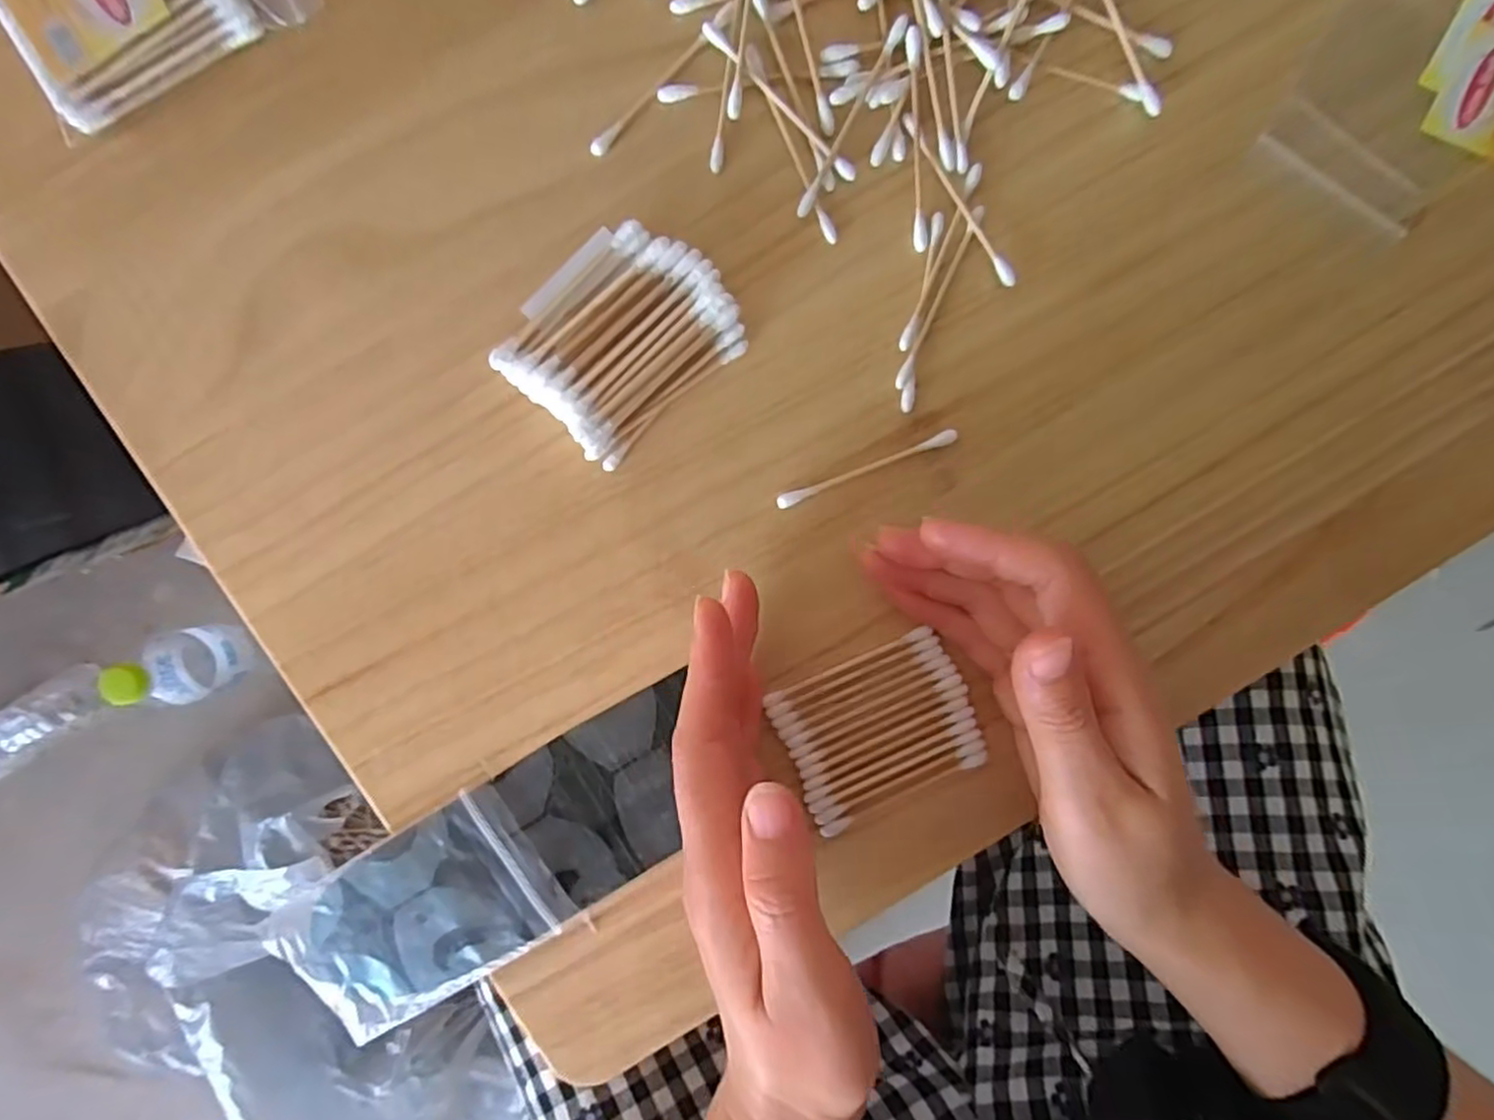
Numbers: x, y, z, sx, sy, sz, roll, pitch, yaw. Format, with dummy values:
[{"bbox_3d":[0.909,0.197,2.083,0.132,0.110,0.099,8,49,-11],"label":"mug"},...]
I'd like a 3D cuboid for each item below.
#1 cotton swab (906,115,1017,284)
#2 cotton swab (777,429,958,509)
[{"bbox_3d":[0.077,-0.129,0.257,0.006,0.005,0.070,-34,97,-1],"label":"cotton swab"},{"bbox_3d":[0.045,-0.034,0.265,0.071,0.004,0.005,-22,97,-2],"label":"cotton swab"}]

